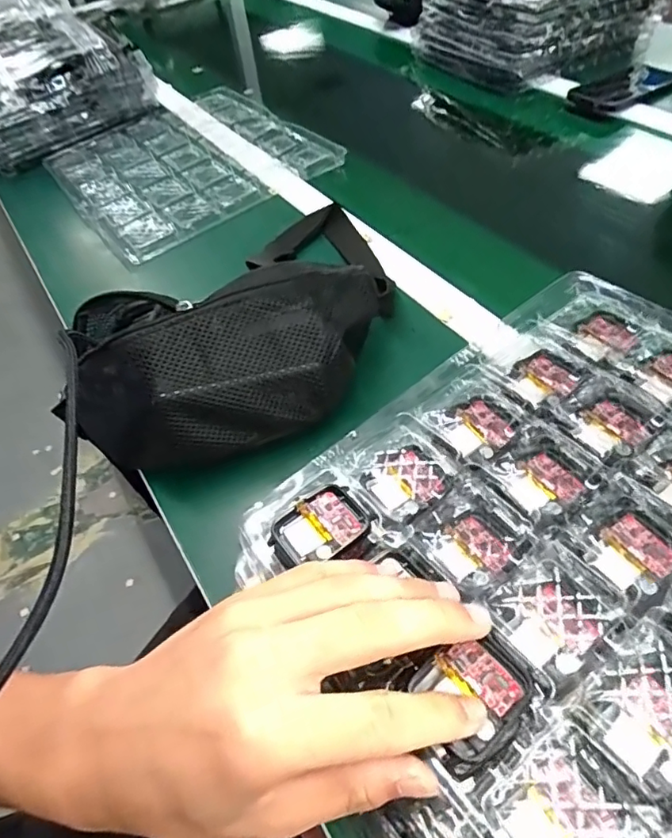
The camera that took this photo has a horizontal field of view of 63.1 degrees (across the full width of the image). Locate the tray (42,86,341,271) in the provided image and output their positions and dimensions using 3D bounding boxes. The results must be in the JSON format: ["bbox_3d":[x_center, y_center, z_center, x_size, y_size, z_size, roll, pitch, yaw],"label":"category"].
[{"bbox_3d":[-0.211,-0.362,0.775,0.329,0.034,0.346,-35,55,-19],"label":"tray"}]

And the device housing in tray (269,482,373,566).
[{"bbox_3d":[-0.008,0.055,0.276,0.047,0.013,0.036,-32,55,-18],"label":"device housing in tray"}]

